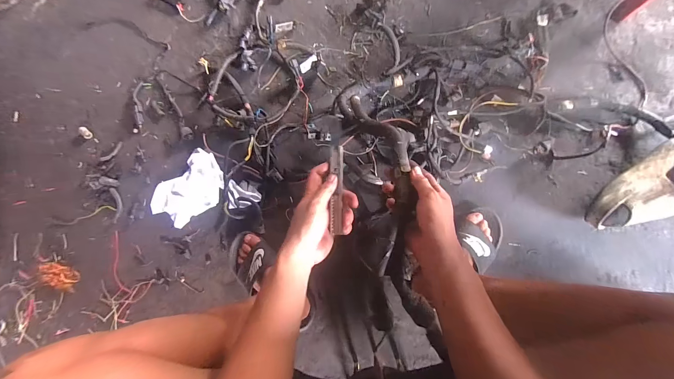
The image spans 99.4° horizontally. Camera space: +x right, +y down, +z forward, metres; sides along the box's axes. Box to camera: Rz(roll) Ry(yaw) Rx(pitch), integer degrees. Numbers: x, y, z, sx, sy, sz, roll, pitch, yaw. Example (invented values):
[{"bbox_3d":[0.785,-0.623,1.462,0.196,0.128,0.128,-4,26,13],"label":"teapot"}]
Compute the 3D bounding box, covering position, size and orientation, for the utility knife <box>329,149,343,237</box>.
[{"bbox_3d":[-0.001,-0.001,0.454,0.021,0.006,0.139,0,81,6],"label":"utility knife"}]

